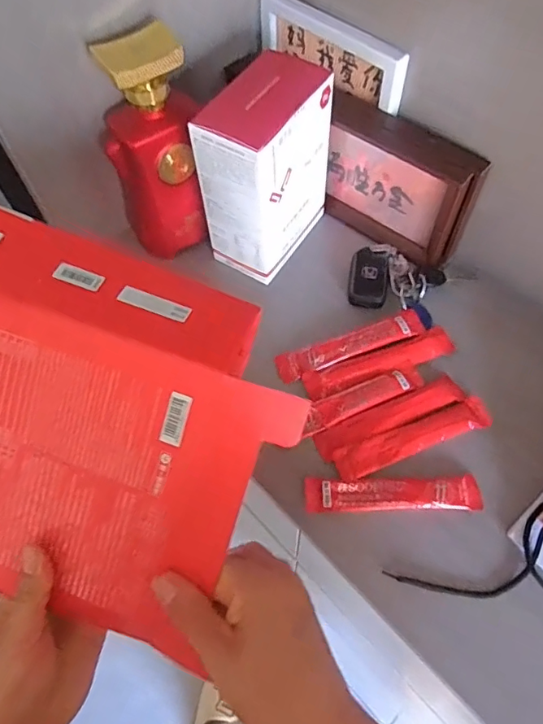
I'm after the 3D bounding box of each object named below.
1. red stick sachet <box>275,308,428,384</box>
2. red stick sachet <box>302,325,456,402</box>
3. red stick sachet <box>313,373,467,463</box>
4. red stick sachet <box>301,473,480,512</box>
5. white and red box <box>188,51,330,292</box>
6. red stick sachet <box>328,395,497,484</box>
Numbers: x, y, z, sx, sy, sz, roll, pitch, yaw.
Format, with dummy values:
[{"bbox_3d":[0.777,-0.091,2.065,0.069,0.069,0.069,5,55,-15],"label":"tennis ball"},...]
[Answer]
[{"bbox_3d":[0.077,-0.016,0.498,0.147,0.007,0.030,-19,63,-7],"label":"red stick sachet"},{"bbox_3d":[0.104,-0.001,0.487,0.148,0.004,0.031,-19,63,-7],"label":"red stick sachet"},{"bbox_3d":[0.108,0.048,0.460,0.144,0.004,0.027,-24,63,-9],"label":"red stick sachet"},{"bbox_3d":[0.102,0.110,0.428,0.144,0.004,0.028,-2,62,2],"label":"red stick sachet"},{"bbox_3d":[-0.005,-0.180,0.498,0.074,0.170,0.127,29,67,17],"label":"white and red box"},{"bbox_3d":[0.125,0.065,0.448,0.146,0.005,0.030,-21,63,-8],"label":"red stick sachet"}]

